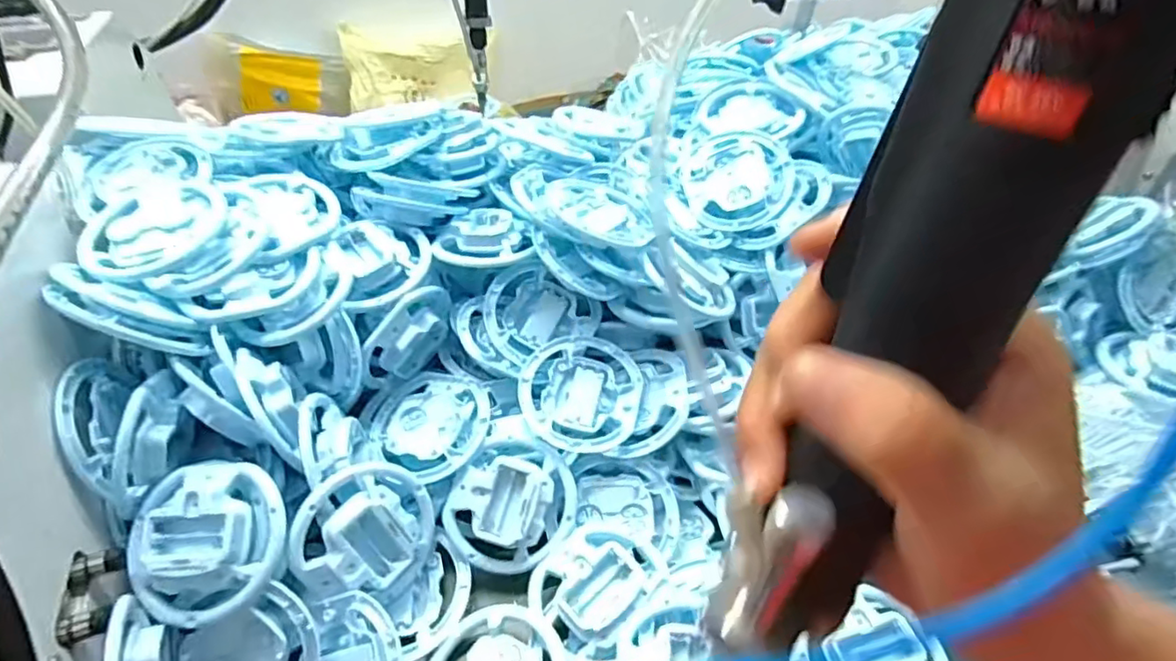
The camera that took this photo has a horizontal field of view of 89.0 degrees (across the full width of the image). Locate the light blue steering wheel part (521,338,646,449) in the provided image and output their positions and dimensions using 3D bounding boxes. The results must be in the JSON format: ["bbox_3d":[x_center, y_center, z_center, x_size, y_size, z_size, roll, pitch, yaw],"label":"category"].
[{"bbox_3d":[-0.007,0.056,0.517,0.102,0.024,0.102,4,57,-6],"label":"light blue steering wheel part"}]

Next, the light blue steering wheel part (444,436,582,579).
[{"bbox_3d":[-0.062,0.137,0.478,0.102,0.039,0.092,-36,88,-18],"label":"light blue steering wheel part"}]

